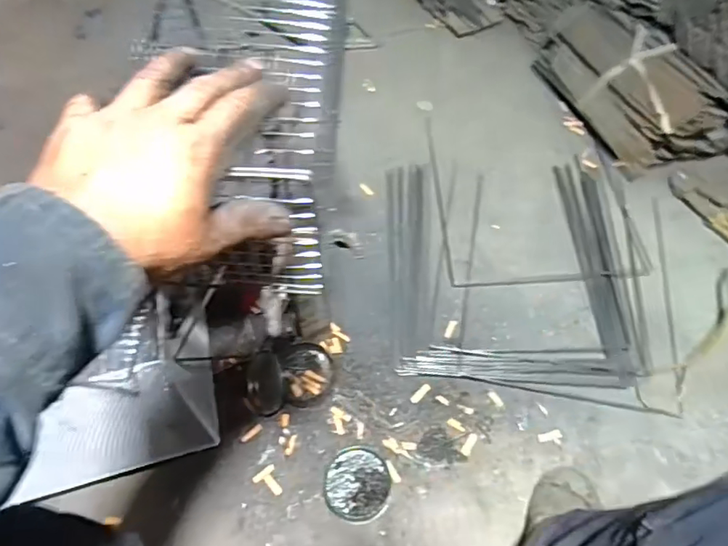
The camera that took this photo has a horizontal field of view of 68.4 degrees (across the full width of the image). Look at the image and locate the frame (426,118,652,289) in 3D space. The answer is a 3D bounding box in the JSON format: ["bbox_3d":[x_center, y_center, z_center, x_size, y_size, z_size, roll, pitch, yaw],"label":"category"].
[{"bbox_3d":[0.327,-0.162,1.060,0.366,0.016,0.406,-4,63,1],"label":"frame"}]

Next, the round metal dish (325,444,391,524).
[{"bbox_3d":[-0.009,0.308,0.780,0.092,0.038,0.099,0,59,0],"label":"round metal dish"}]

